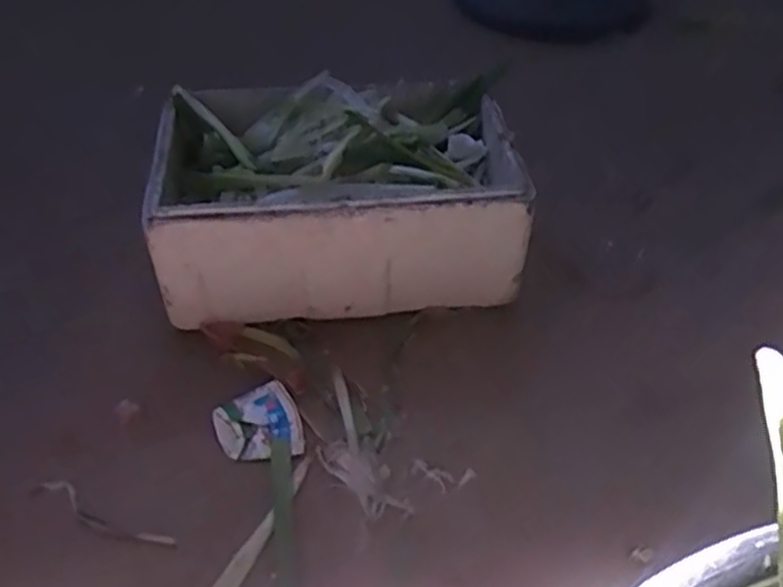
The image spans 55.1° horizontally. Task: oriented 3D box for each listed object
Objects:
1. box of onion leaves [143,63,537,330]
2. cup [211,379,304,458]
[{"bbox_3d":[-0.086,-0.152,1.119,0.502,0.201,0.414,-6,44,-8],"label":"box of onion leaves"},{"bbox_3d":[-0.158,0.150,0.887,0.095,0.024,0.109,-15,46,-17],"label":"cup"}]

